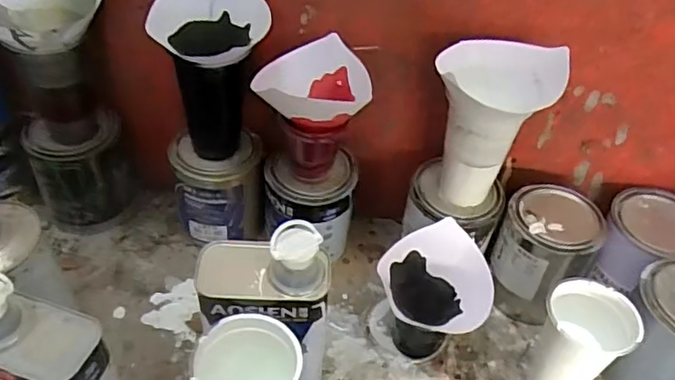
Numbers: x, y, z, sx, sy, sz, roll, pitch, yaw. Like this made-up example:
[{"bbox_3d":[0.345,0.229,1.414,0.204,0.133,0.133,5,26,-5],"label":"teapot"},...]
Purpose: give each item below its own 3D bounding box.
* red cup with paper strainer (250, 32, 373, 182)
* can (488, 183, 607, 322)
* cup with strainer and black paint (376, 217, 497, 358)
[{"bbox_3d":[-0.028,-0.081,0.638,0.111,0.130,0.089,4,45,-3],"label":"red cup with paper strainer"},{"bbox_3d":[0.243,0.077,0.697,0.104,0.141,0.100,3,46,-3],"label":"can"},{"bbox_3d":[0.098,0.121,0.634,0.108,0.136,0.107,3,46,-3],"label":"cup with strainer and black paint"}]

